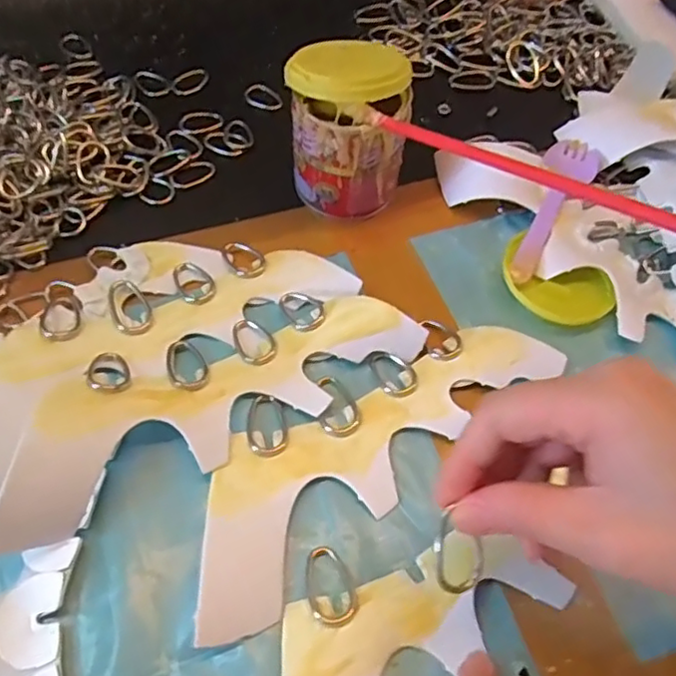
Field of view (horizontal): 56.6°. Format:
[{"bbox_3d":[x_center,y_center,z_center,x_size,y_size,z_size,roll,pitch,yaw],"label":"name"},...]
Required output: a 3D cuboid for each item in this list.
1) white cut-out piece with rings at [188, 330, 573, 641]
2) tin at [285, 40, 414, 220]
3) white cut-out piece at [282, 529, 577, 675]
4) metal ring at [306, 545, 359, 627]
[{"bbox_3d":[0.015,0.047,0.303,0.207,0.011,0.081,-30,65,-17],"label":"white cut-out piece with rings"},{"bbox_3d":[0.006,-0.119,0.360,0.066,0.085,0.061,9,60,4],"label":"tin"},{"bbox_3d":[0.025,0.127,0.260,0.148,0.010,0.072,-33,65,-25],"label":"white cut-out piece"},{"bbox_3d":[-0.003,0.107,0.271,0.020,0.005,0.034,-14,61,-9],"label":"metal ring"}]

